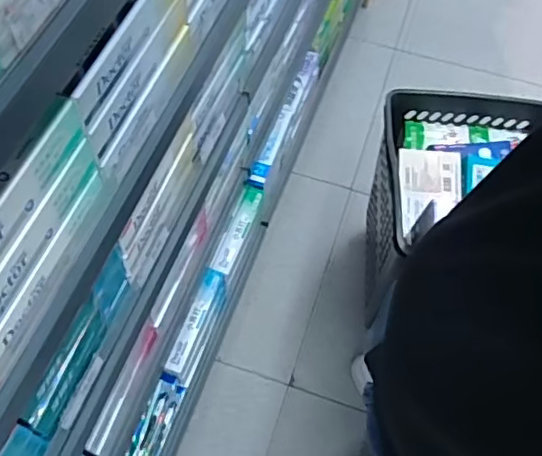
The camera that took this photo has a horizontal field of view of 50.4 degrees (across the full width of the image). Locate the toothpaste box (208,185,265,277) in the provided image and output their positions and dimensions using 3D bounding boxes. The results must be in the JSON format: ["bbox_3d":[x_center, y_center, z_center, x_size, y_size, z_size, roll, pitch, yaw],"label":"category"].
[{"bbox_3d":[-0.073,0.001,1.273,0.040,0.054,0.221,18,64,9],"label":"toothpaste box"}]

